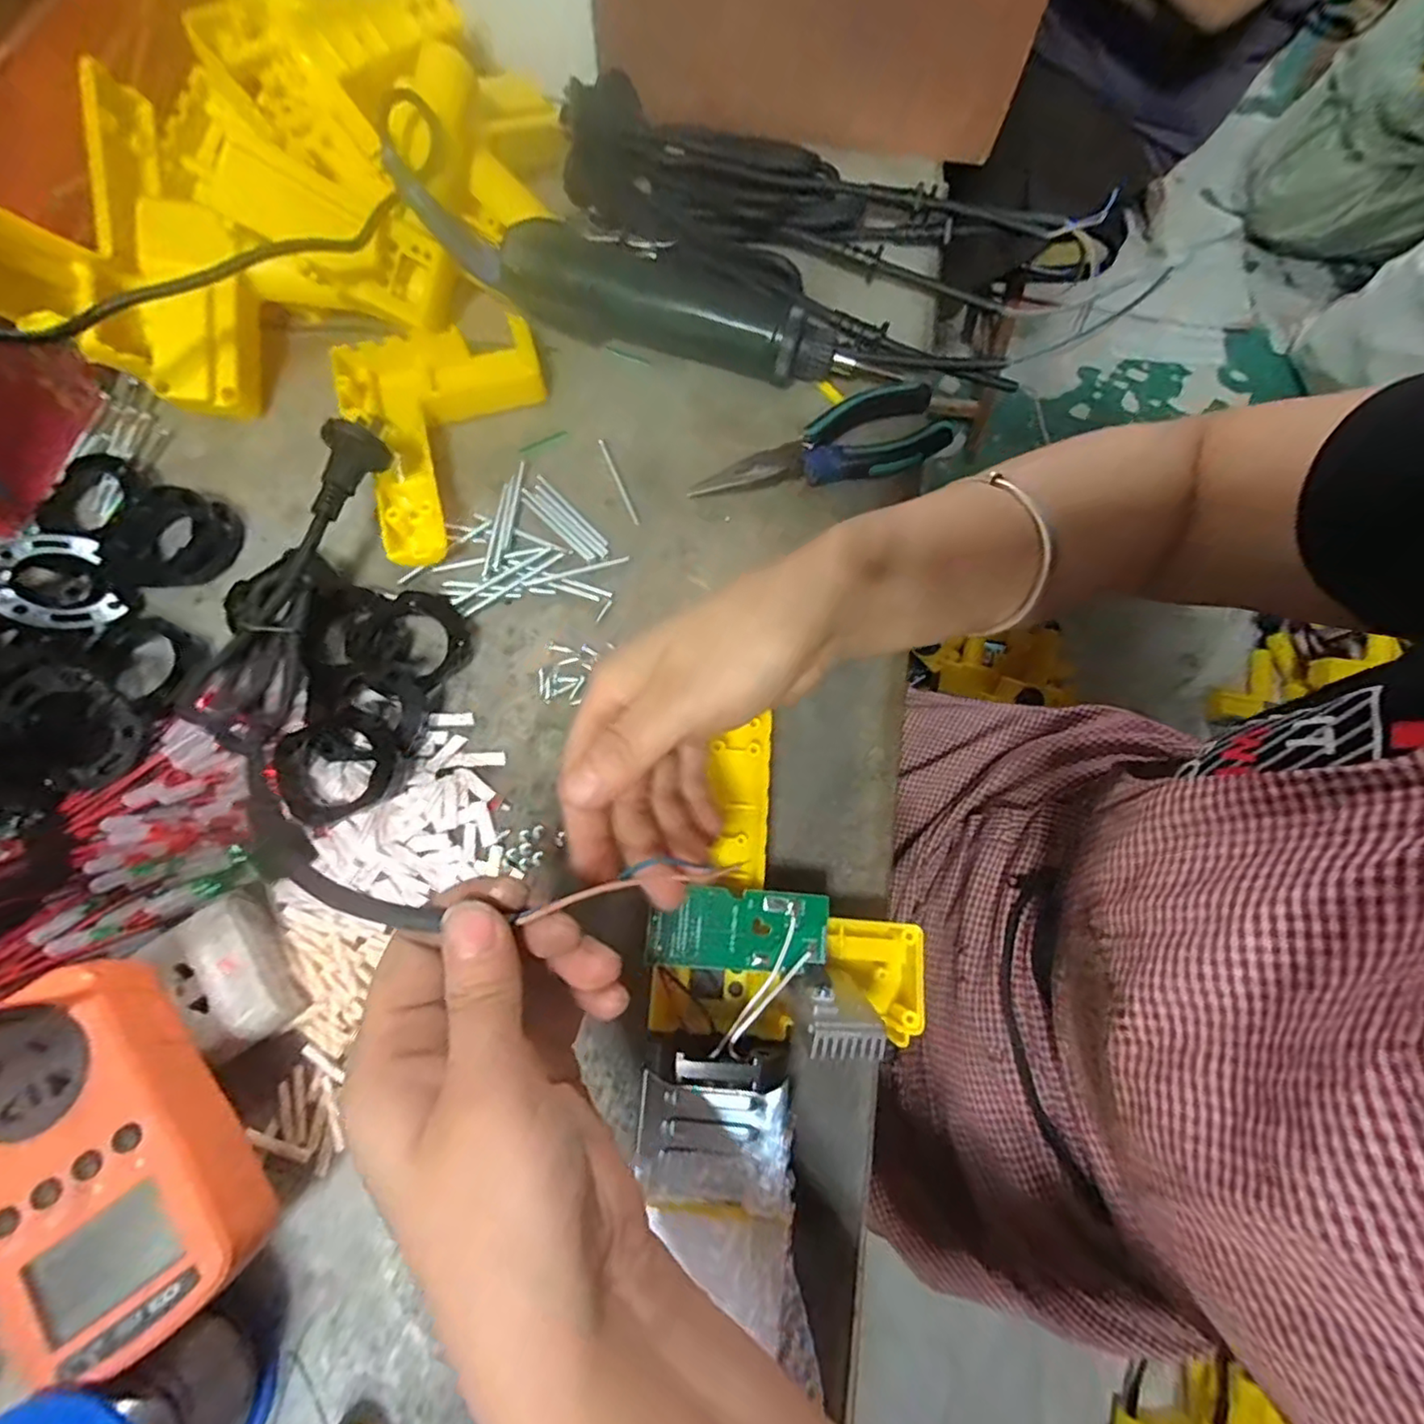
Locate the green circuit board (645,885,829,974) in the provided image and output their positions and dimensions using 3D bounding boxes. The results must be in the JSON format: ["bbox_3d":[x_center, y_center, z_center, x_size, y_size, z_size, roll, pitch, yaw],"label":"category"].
[{"bbox_3d":[0.012,0.093,0.265,0.076,0.004,0.033,8,78,-7],"label":"green circuit board"}]

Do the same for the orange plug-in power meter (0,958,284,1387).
[{"bbox_3d":[-0.221,0.160,0.222,0.066,0.034,0.122,-37,77,-12],"label":"orange plug-in power meter"}]

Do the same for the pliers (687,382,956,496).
[{"bbox_3d":[0.065,-0.155,0.369,0.152,0.020,0.052,-16,73,-6],"label":"pliers"}]

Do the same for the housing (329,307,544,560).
[{"bbox_3d":[-0.147,-0.166,0.366,0.117,0.026,0.156,-21,74,-7],"label":"housing"}]

